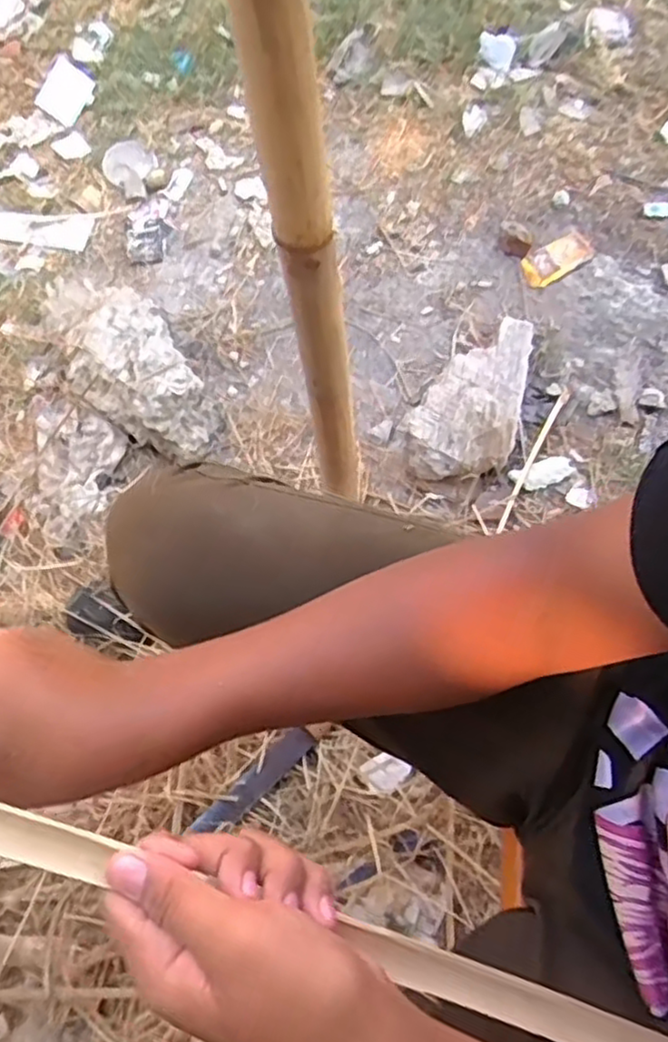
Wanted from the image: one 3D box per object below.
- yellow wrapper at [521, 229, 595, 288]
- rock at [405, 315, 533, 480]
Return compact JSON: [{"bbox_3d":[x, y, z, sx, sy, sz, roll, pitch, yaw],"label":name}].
[{"bbox_3d":[0.353,-0.410,1.090,0.125,0.018,0.073,-33,59,-1],"label":"yellow wrapper"},{"bbox_3d":[0.204,-0.161,0.951,0.125,0.078,0.263,29,71,17],"label":"rock"}]

